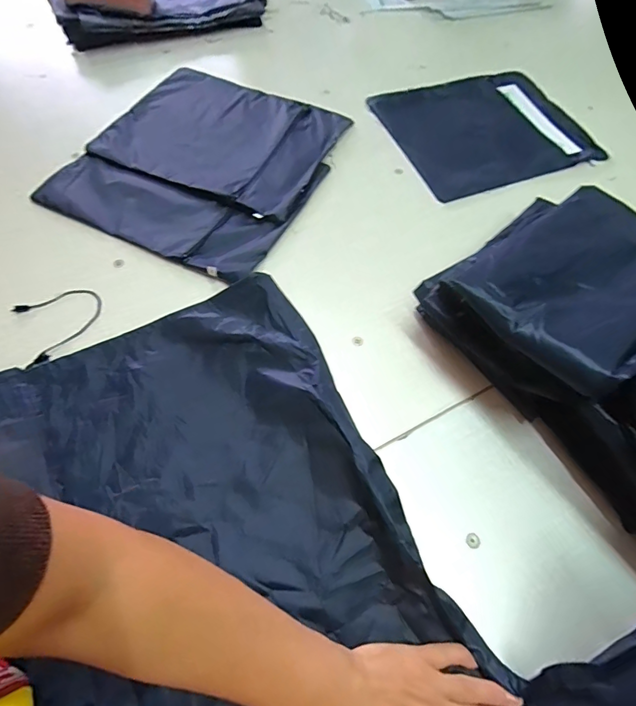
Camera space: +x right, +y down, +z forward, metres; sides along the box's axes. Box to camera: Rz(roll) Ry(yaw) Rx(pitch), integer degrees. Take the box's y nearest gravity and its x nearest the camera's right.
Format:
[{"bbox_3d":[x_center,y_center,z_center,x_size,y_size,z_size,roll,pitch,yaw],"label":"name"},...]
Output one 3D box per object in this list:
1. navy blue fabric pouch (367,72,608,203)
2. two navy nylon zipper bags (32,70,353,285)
[{"bbox_3d":[0.294,-0.407,0.712,0.339,0.011,0.287,-17,63,-12],"label":"navy blue fabric pouch"},{"bbox_3d":[-0.173,-0.302,0.618,0.340,0.016,0.395,21,62,8],"label":"two navy nylon zipper bags"}]

